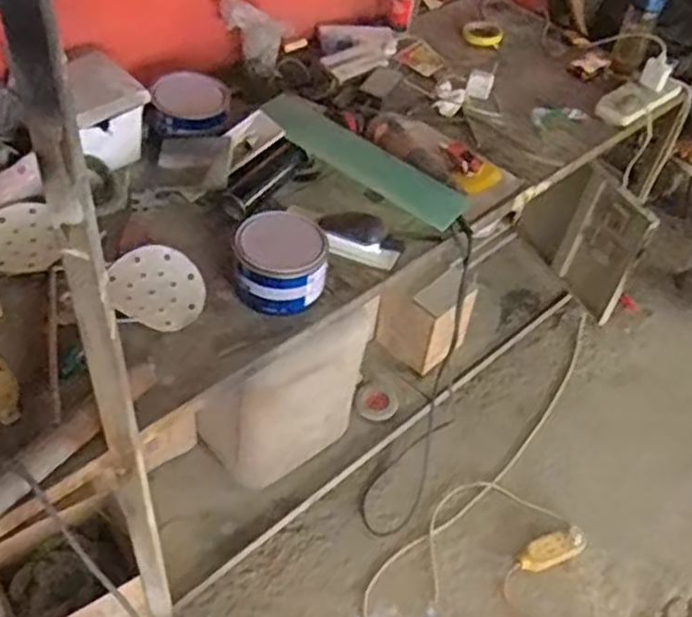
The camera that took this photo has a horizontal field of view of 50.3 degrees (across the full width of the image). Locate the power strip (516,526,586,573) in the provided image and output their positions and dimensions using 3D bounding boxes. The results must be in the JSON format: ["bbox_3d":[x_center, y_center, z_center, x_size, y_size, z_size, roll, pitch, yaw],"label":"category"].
[{"bbox_3d":[0.447,0.522,1.599,0.175,0.044,0.061,-15,51,-20],"label":"power strip"}]

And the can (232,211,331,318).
[{"bbox_3d":[-0.095,-0.065,1.073,0.132,0.109,0.110,1,48,-9],"label":"can"}]

